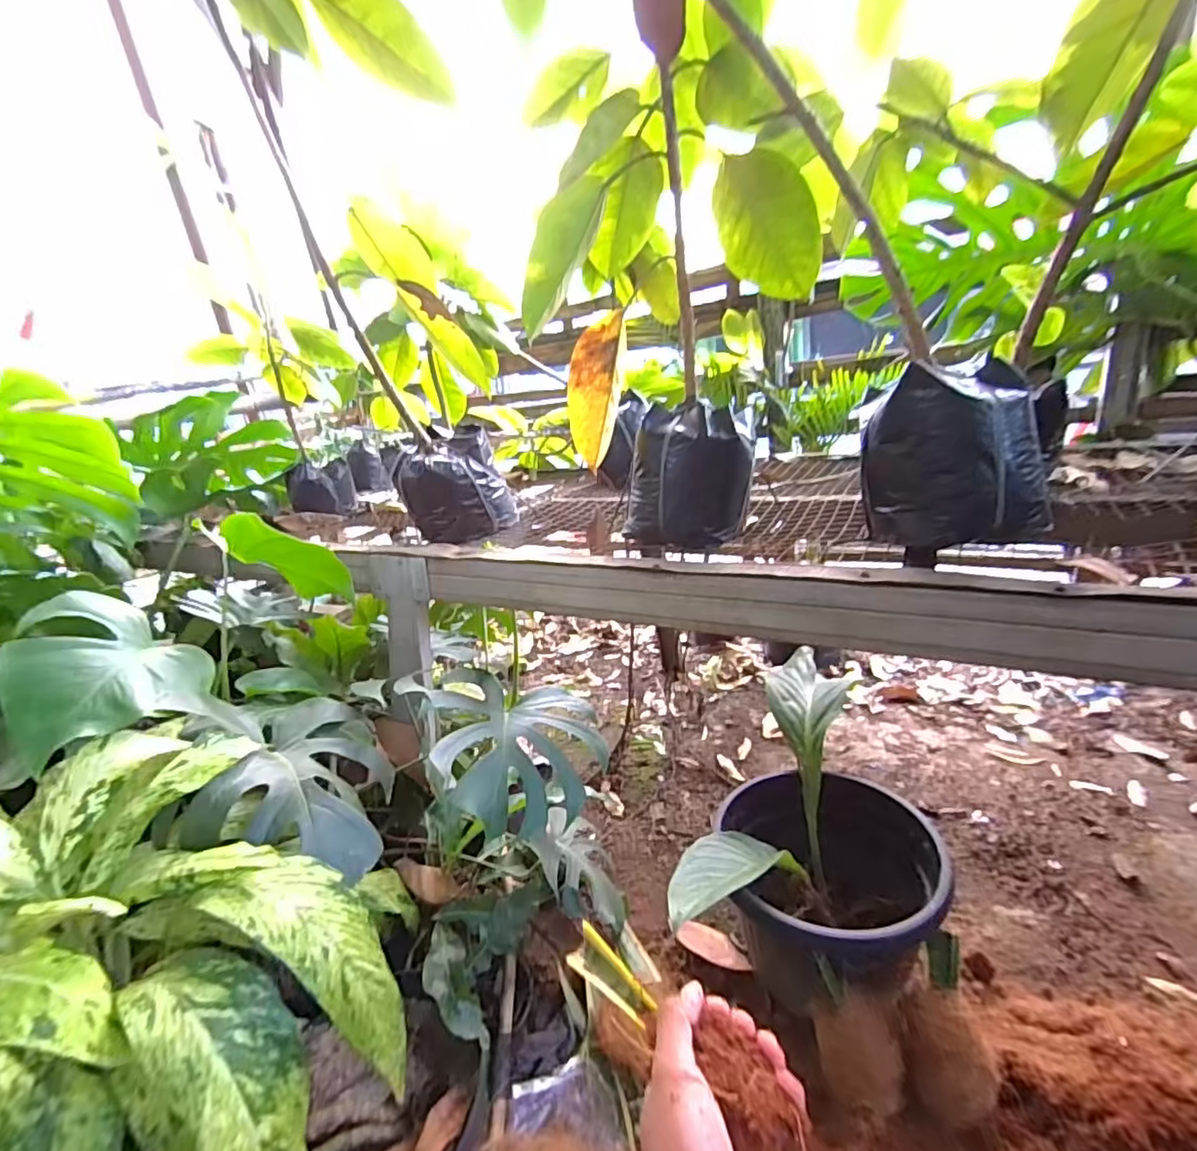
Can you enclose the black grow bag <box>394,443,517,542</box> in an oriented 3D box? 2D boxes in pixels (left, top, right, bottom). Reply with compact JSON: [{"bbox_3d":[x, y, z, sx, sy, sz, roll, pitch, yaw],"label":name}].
[{"bbox_3d":[-0.254,-0.153,1.044,0.130,0.148,0.146,3,21,30],"label":"black grow bag"}]

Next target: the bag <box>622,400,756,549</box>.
[{"bbox_3d":[0.135,-0.153,0.877,0.194,0.185,0.135,-2,18,16],"label":"bag"}]

